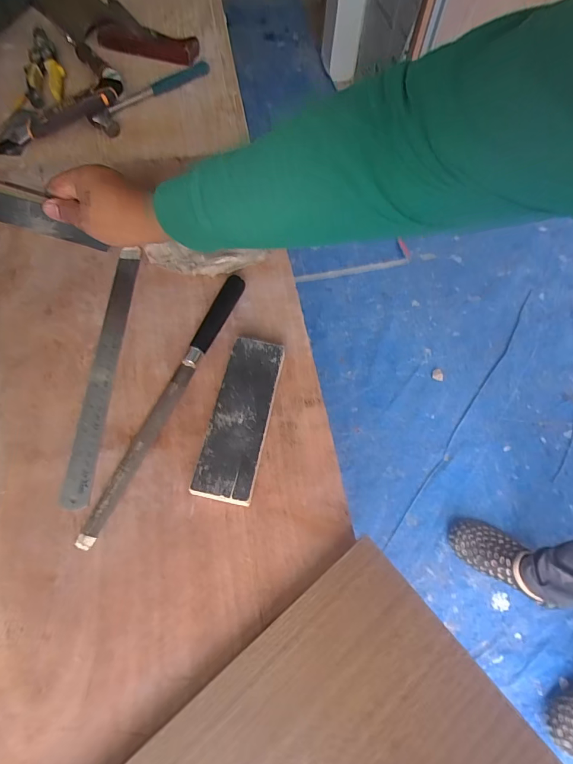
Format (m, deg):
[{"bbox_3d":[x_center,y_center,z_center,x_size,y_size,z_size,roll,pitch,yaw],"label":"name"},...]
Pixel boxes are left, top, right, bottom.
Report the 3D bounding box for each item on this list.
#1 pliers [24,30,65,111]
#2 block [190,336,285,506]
[{"bbox_3d":[-0.440,-0.577,0.728,0.061,0.019,0.244,-12,62,-10],"label":"pliers"},{"bbox_3d":[-0.046,0.034,0.419,0.056,0.023,0.174,11,61,3],"label":"block"}]

